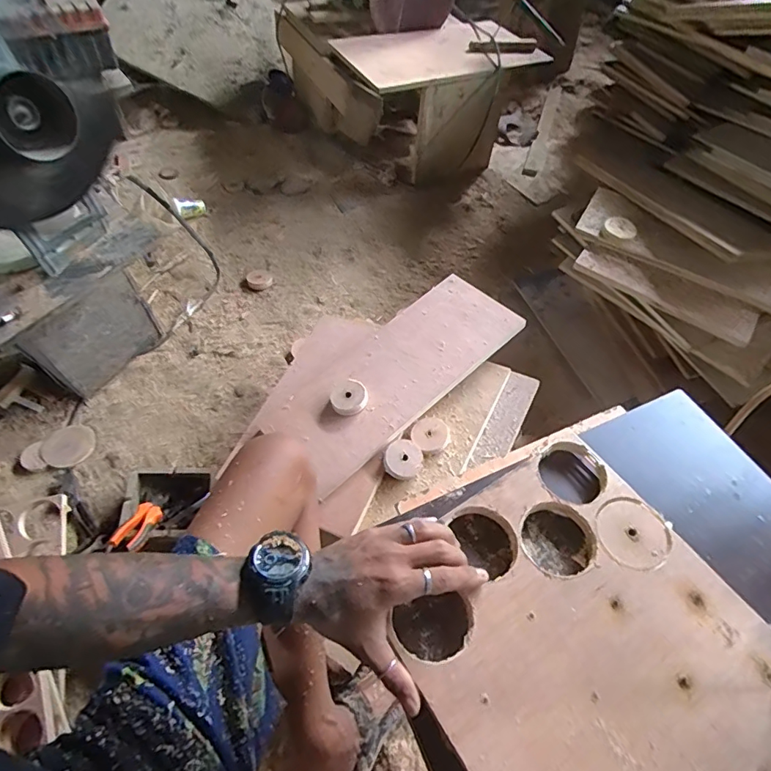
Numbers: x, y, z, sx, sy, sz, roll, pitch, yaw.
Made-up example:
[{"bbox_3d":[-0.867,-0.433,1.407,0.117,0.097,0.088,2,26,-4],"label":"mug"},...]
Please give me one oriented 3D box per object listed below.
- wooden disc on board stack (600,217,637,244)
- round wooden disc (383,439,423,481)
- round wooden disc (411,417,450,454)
[{"bbox_3d":[0.461,-0.306,0.952,0.061,0.018,0.058,1,55,-1],"label":"wooden disc on board stack"},{"bbox_3d":[0.029,0.118,0.780,0.060,0.014,0.060,1,55,-1],"label":"round wooden disc"},{"bbox_3d":[0.076,0.083,0.805,0.064,0.011,0.058,-36,63,-23],"label":"round wooden disc"}]

